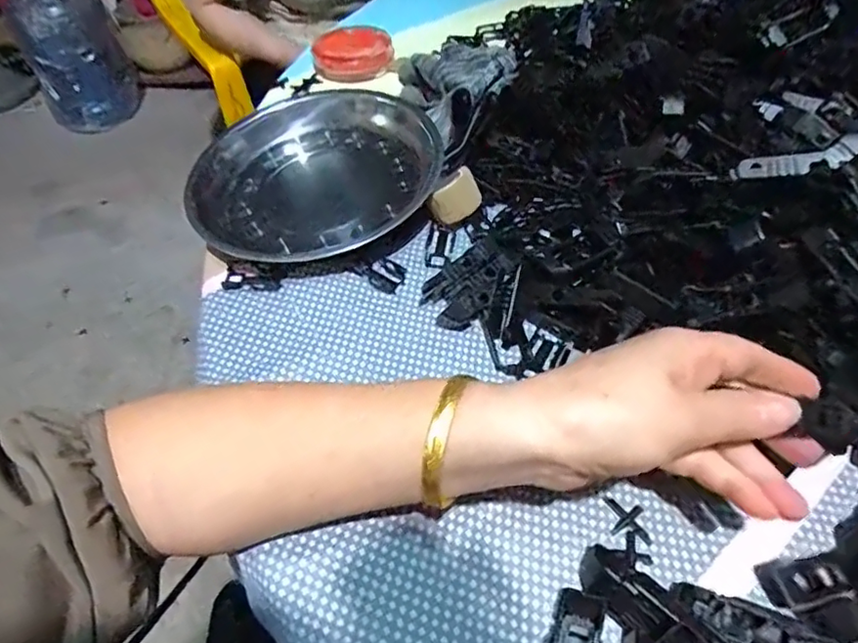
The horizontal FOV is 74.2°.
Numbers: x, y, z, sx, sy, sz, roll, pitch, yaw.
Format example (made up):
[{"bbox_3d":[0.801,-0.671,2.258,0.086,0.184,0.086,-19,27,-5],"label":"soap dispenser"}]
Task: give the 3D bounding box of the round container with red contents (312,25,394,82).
[{"bbox_3d":[-0.077,-0.273,0.573,0.079,0.025,0.075,-1,51,2],"label":"round container with red contents"}]

